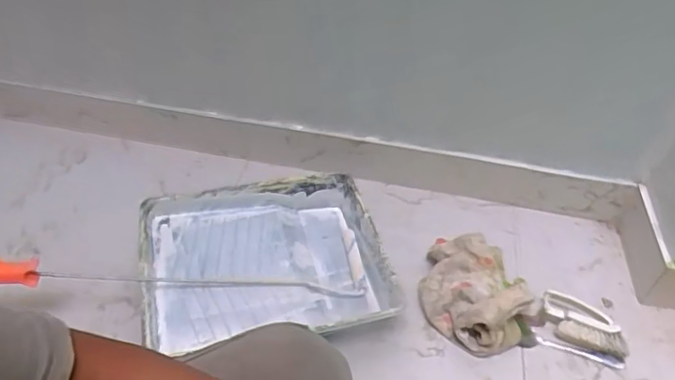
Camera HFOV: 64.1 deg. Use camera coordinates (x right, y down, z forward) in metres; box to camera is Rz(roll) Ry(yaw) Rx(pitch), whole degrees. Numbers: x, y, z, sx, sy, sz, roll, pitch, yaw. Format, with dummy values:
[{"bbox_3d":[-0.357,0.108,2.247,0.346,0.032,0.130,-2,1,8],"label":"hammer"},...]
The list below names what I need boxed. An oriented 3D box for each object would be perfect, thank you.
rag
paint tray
[{"bbox_3d":[0.204,0.144,0.790,0.156,0.088,0.160,17,46,12],"label":"rag"},{"bbox_3d":[-0.106,0.113,0.802,0.334,0.070,0.274,-9,47,-14],"label":"paint tray"}]

